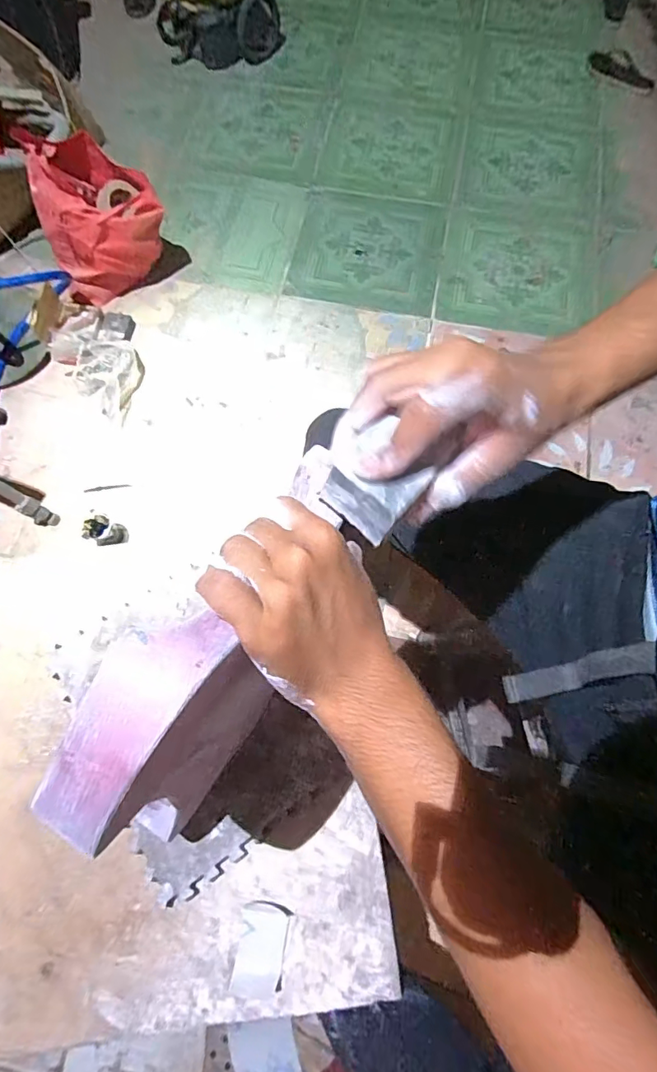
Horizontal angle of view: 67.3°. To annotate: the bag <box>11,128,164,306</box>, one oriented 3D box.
[{"bbox_3d":[-0.532,-0.739,1.159,0.266,0.283,0.187,-23,73,-8],"label":"bag"}]

